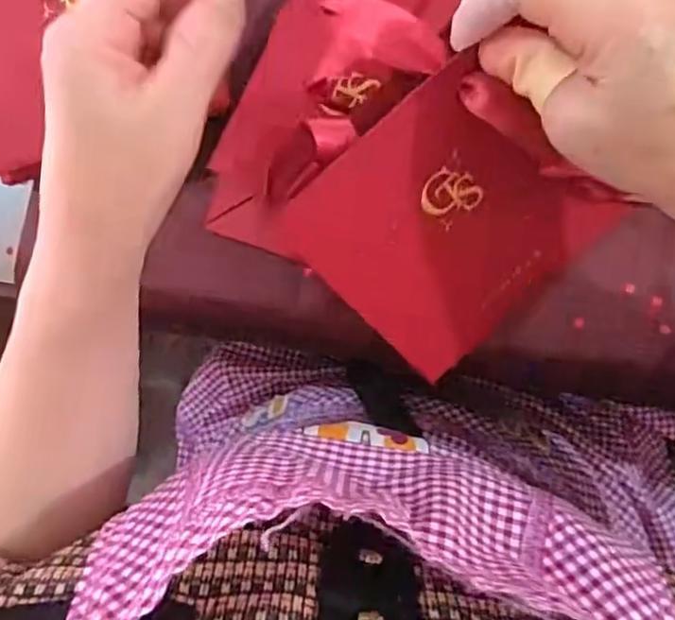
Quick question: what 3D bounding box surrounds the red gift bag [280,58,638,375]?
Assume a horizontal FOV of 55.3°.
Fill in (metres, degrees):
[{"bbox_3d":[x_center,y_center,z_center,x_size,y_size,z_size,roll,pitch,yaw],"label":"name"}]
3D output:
[{"bbox_3d":[0.057,-0.042,0.310,0.126,0.016,0.139,-44,126,6],"label":"red gift bag"}]

